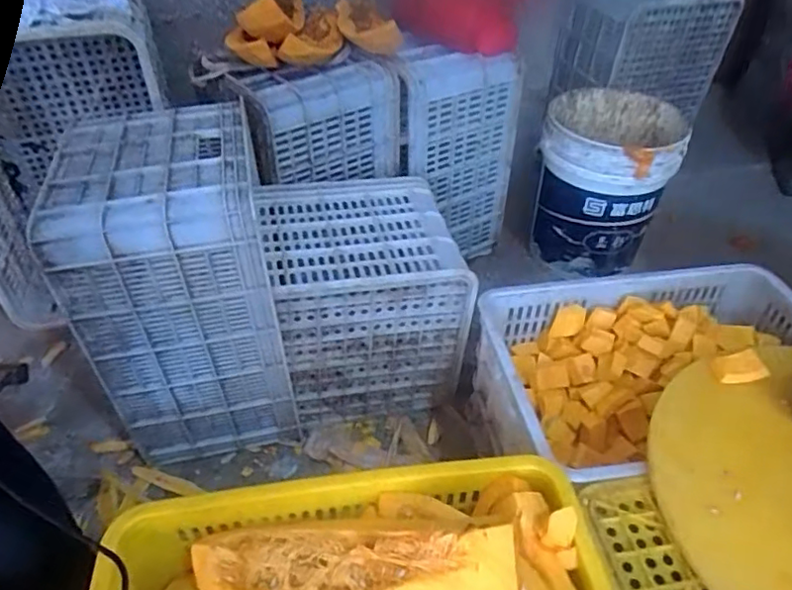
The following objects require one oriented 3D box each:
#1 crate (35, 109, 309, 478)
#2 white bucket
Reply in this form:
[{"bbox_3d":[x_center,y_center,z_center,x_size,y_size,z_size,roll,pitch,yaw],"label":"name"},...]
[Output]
[{"bbox_3d":[-0.336,0.003,0.943,0.261,0.494,0.288,-8,42,-10],"label":"crate"},{"bbox_3d":[0.473,-0.255,1.327,0.282,0.316,0.290,15,43,16],"label":"white bucket"}]

